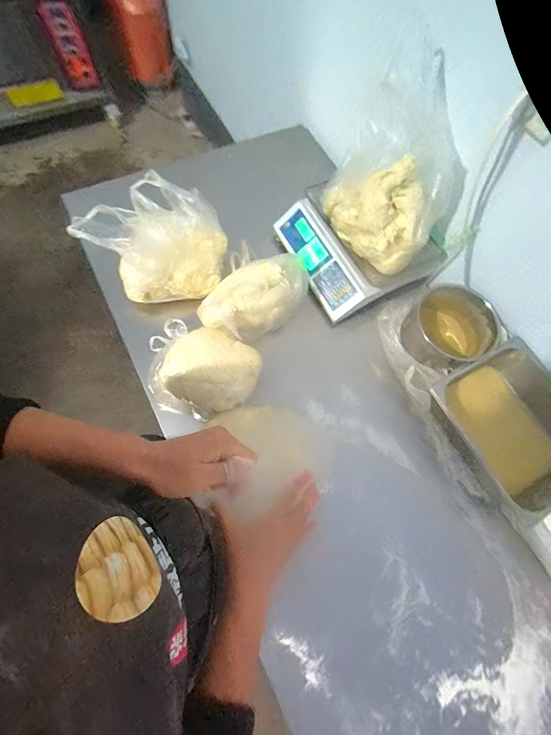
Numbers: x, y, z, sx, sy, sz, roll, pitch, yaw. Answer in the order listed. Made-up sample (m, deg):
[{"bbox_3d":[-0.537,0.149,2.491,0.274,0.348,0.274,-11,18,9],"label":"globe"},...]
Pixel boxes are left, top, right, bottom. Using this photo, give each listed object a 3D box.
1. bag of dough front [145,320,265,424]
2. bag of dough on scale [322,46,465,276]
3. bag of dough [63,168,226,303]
[{"bbox_3d":[-0.156,0.002,0.700,0.226,0.096,0.197,18,70,2],"label":"bag of dough front"},{"bbox_3d":[0.244,-0.372,0.708,0.239,0.214,0.163,44,72,11],"label":"bag of dough on scale"},{"bbox_3d":[-0.274,-0.294,0.764,0.260,0.157,0.247,38,71,9],"label":"bag of dough"}]

